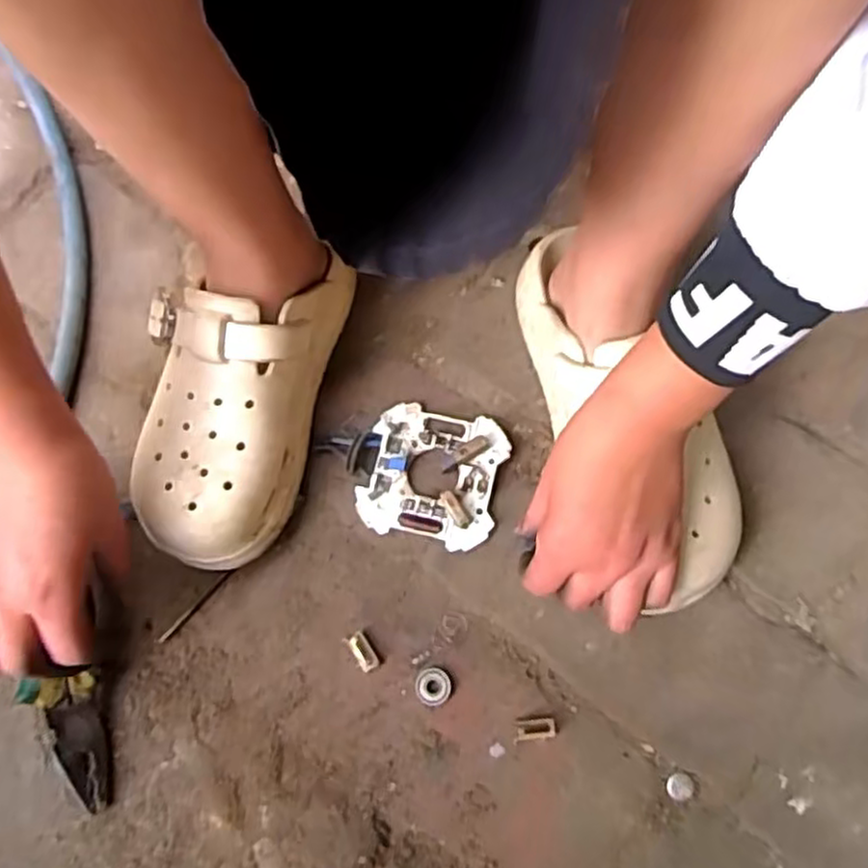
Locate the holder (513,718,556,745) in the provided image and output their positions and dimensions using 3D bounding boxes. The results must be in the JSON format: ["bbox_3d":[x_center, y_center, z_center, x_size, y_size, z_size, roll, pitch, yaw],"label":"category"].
[{"bbox_3d":[0.060,0.177,0.444,0.025,0.013,0.012,-7,74,0],"label":"holder"}]

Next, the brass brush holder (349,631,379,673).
[{"bbox_3d":[-0.044,0.136,0.463,0.011,0.010,0.024,-32,76,-7],"label":"brass brush holder"}]

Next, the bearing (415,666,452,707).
[{"bbox_3d":[0.000,0.155,0.456,0.022,0.007,0.023,-1,74,2],"label":"bearing"}]

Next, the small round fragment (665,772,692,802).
[{"bbox_3d":[0.146,0.209,0.441,0.015,0.004,0.015,-1,74,2],"label":"small round fragment"}]

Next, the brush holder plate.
[{"bbox_3d":[-0.015,0.023,0.492,0.117,0.018,0.086,13,75,6],"label":"brush holder plate"}]

